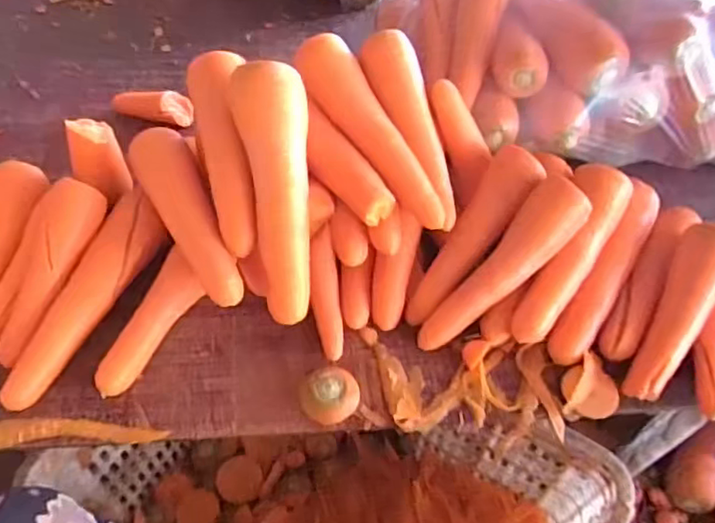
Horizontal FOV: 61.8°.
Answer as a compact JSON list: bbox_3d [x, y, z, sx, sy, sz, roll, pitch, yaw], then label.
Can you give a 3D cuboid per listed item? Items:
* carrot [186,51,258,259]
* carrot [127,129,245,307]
[{"bbox_3d":[-0.124,-0.105,0.559,0.046,0.043,0.202,-11,80,-12],"label":"carrot"},{"bbox_3d":[-0.159,-0.050,0.561,0.051,0.038,0.208,-23,57,-21],"label":"carrot"}]

